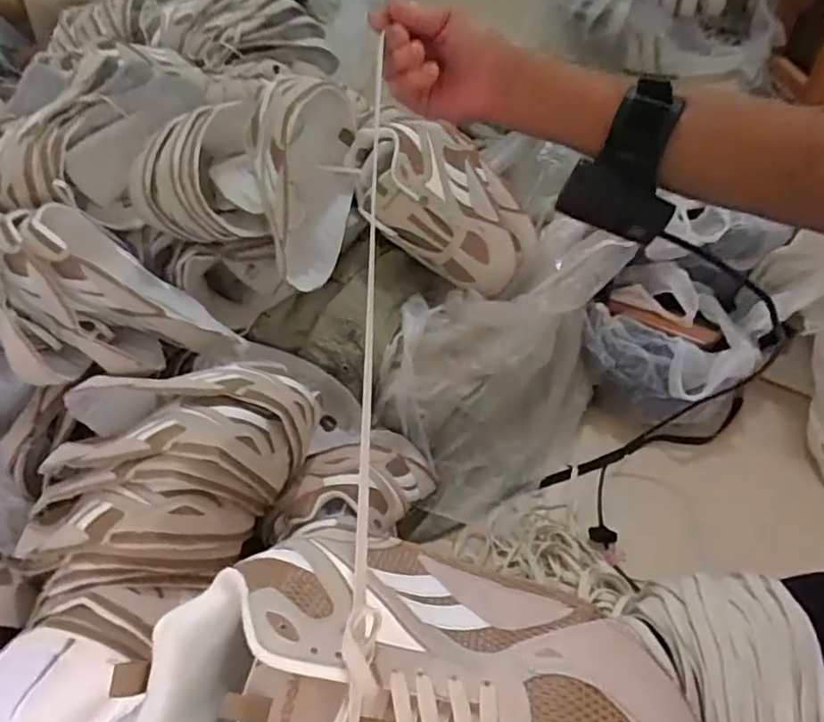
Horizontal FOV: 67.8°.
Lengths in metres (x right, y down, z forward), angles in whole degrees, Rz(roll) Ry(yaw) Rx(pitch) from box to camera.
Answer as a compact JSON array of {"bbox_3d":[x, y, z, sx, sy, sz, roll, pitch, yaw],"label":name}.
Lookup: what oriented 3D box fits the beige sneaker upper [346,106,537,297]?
[{"bbox_3d":[0.038,-0.219,0.859,0.162,0.282,0.105,-55,21,-6],"label":"beige sneaker upper"}]

